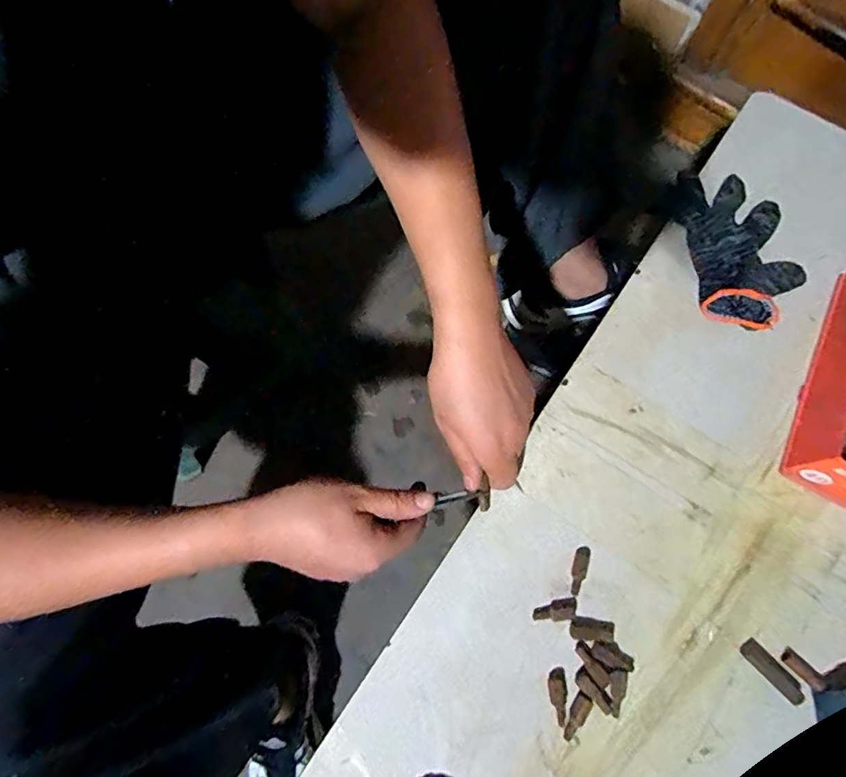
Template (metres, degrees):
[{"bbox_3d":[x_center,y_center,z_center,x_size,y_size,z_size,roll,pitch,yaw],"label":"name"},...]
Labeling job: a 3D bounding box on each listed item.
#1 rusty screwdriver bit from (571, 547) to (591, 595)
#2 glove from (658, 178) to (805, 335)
[{"bbox_3d":[0.116,0.134,0.385,0.011,0.004,0.035,19,71,5],"label":"rusty screwdriver bit"},{"bbox_3d":[0.288,-0.131,0.468,0.099,0.034,0.157,-6,71,-4],"label":"glove"}]

